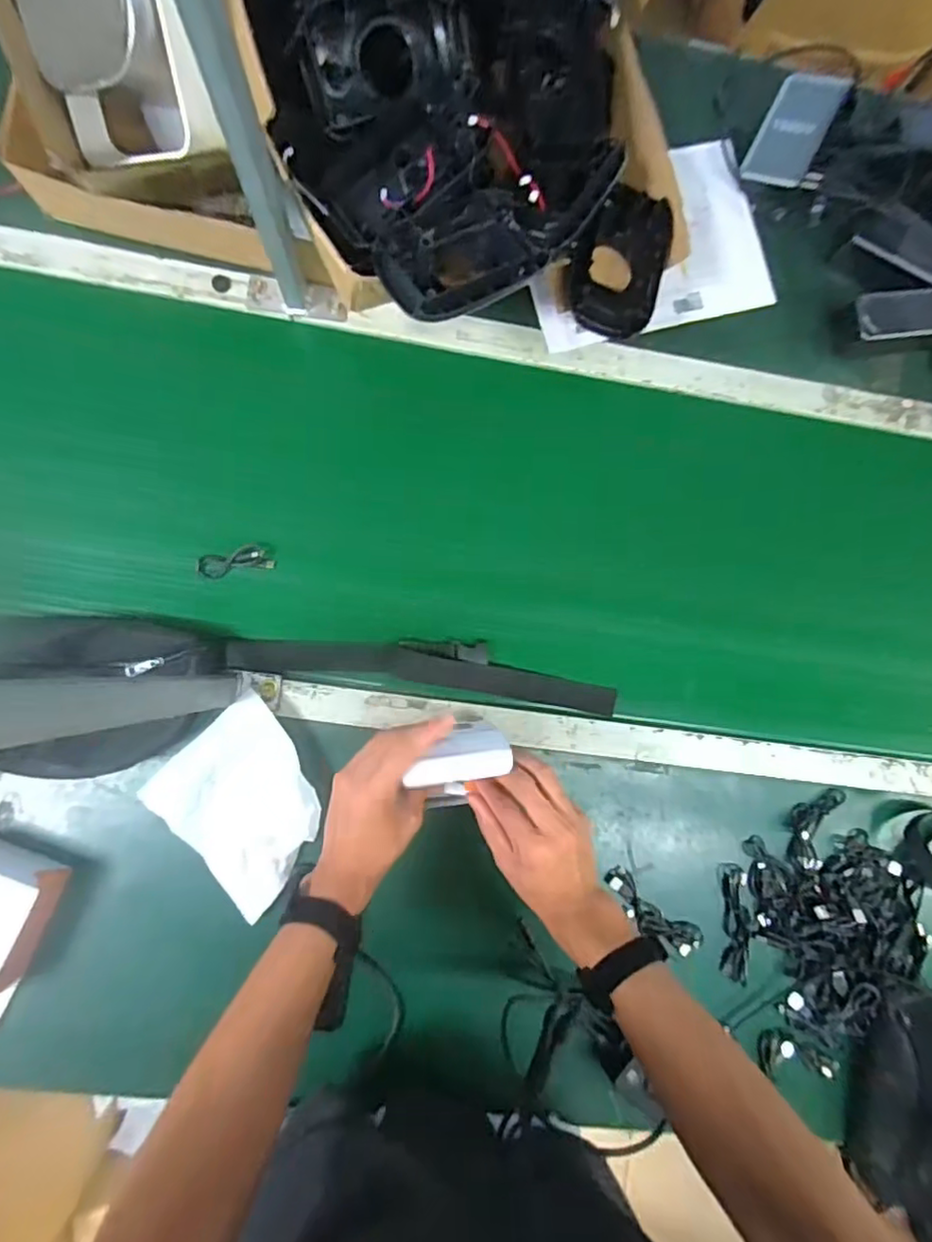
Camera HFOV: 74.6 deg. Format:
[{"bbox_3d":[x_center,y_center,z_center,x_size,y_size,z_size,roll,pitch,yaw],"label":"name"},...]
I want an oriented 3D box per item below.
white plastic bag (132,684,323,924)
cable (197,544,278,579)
[{"bbox_3d":[-0.223,0.188,0.630,0.151,0.022,0.173,-43,92,-7],"label":"white plastic bag"},{"bbox_3d":[-0.251,-0.065,0.665,0.082,0.017,0.028,-9,88,-7],"label":"cable"}]

